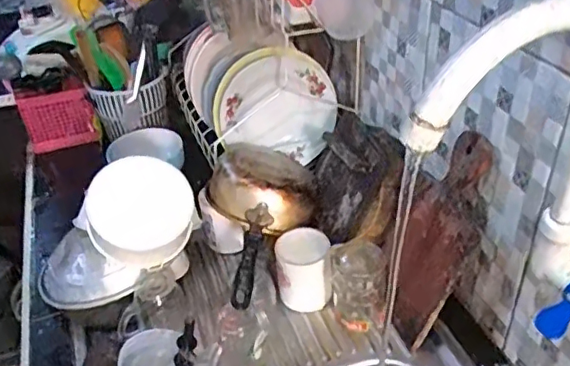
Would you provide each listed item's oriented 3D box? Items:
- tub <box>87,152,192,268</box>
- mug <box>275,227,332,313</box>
[{"bbox_3d":[-0.211,0.043,0.831,0.151,0.085,0.157,1,85,-8],"label":"tub"},{"bbox_3d":[0.026,0.124,0.836,0.079,0.114,0.070,-9,37,-8],"label":"mug"}]

